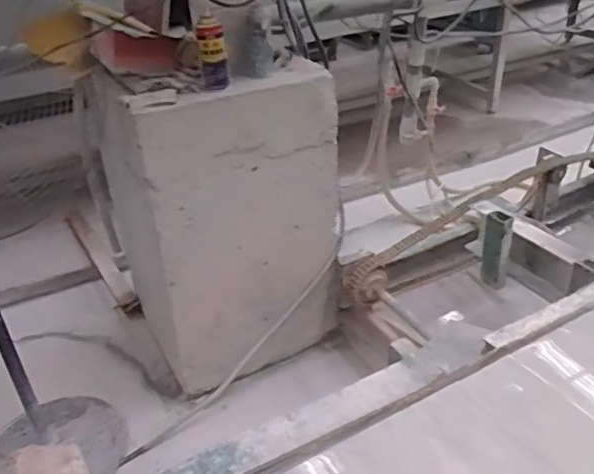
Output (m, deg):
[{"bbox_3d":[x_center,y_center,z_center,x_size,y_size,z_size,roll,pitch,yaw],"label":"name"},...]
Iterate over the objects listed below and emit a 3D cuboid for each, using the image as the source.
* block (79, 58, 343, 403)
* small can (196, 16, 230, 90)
[{"bbox_3d":[-0.223,-0.037,1.772,0.630,0.923,0.433,-24,39,-27],"label":"block"},{"bbox_3d":[-0.202,-0.441,1.423,0.066,0.161,0.061,-9,34,-7],"label":"small can"}]

